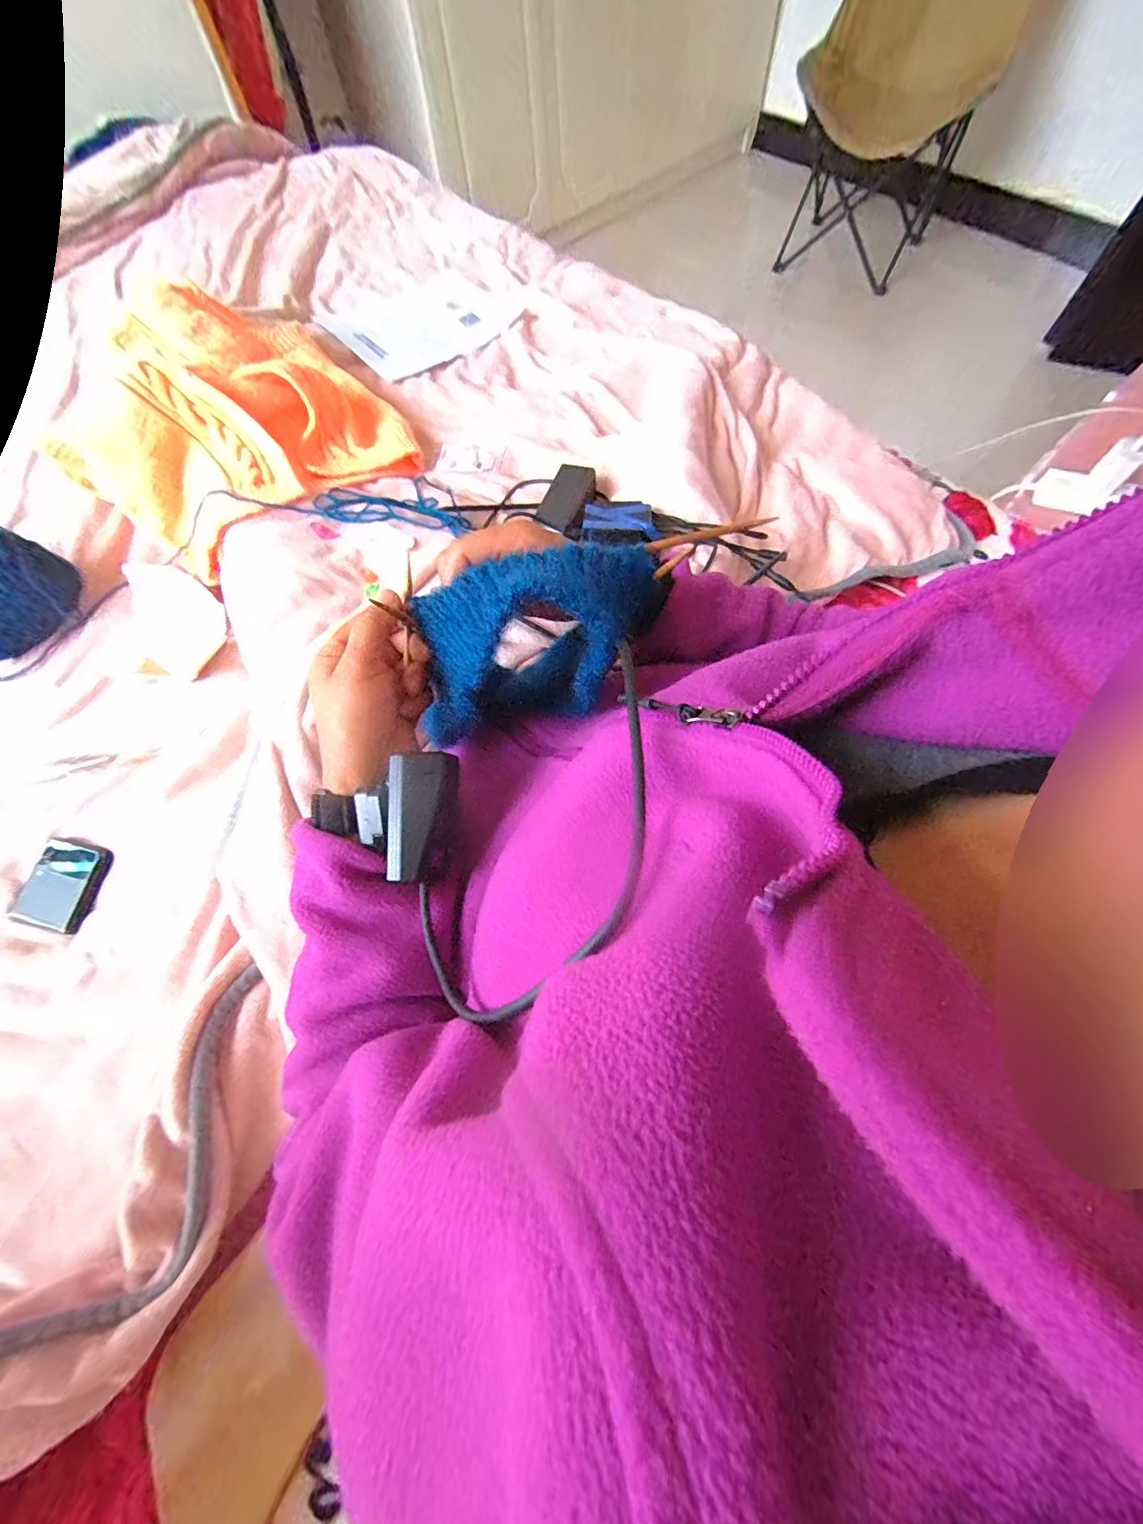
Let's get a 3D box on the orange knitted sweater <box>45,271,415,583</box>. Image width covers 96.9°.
[{"bbox_3d":[-0.436,-0.438,0.662,0.373,0.137,0.321,-43,71,-14],"label":"orange knitted sweater"}]

